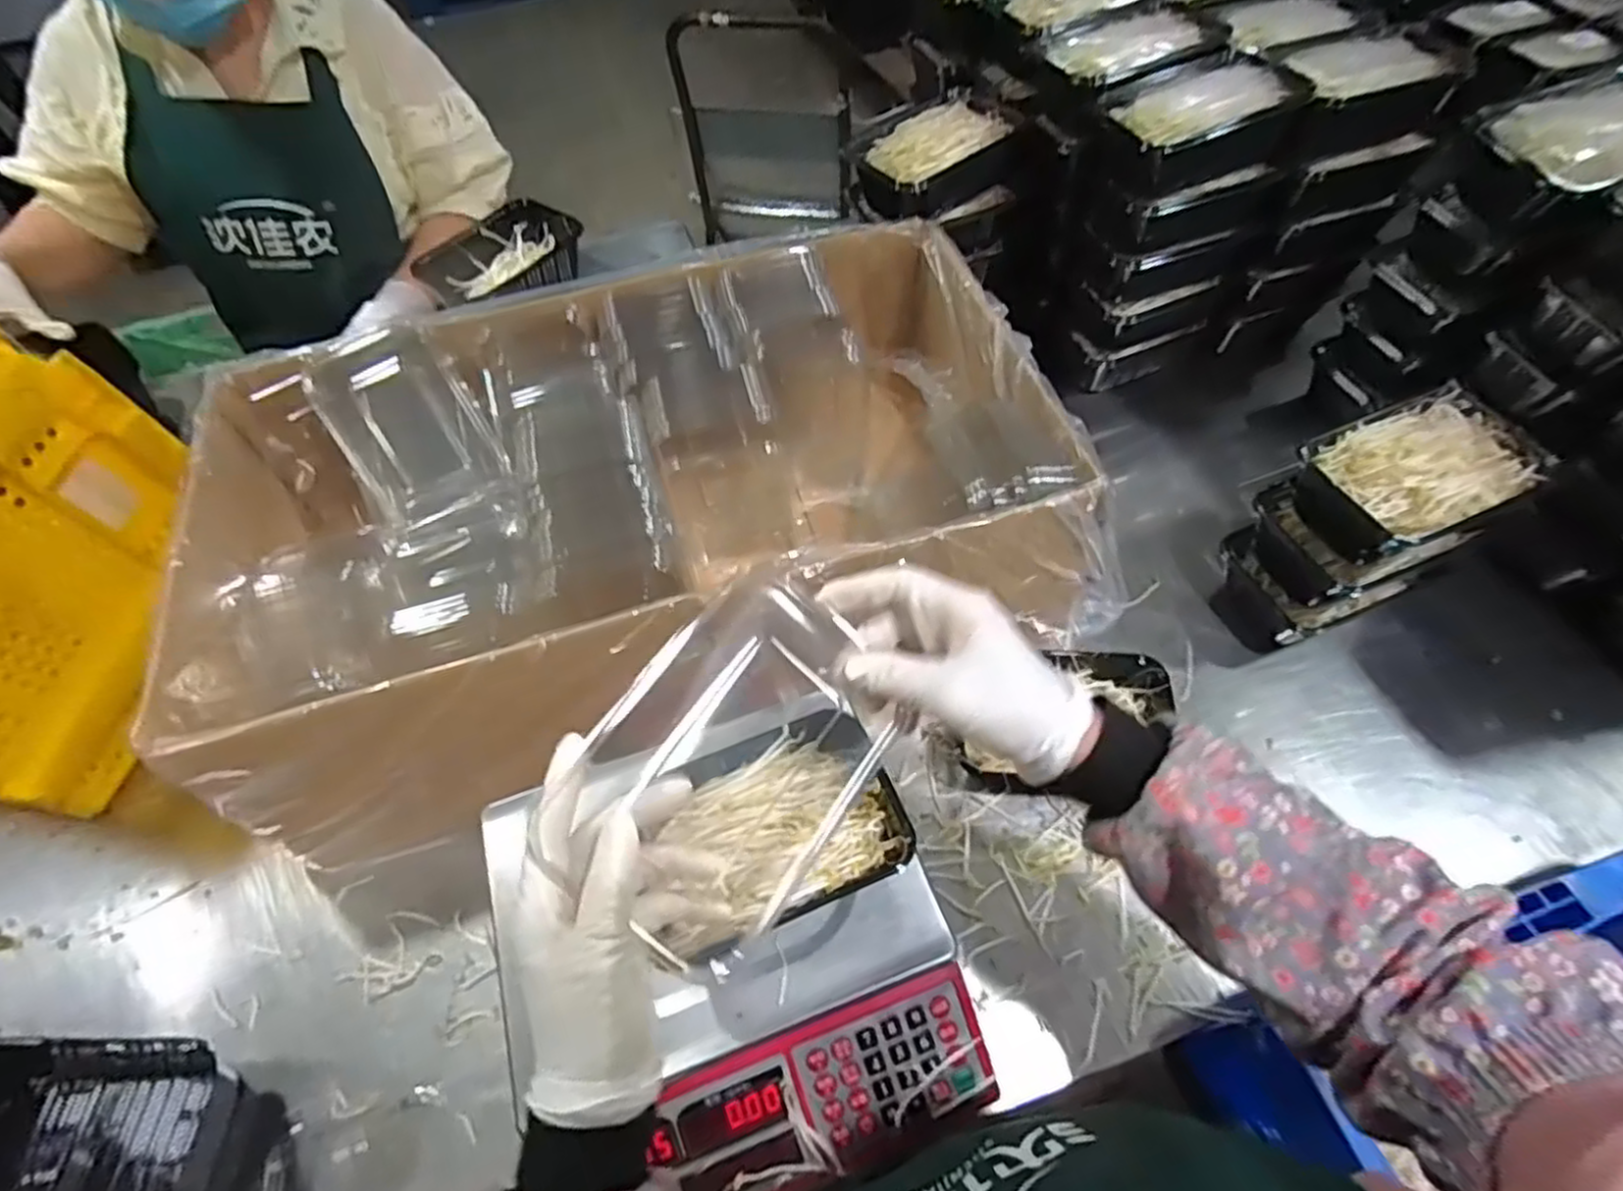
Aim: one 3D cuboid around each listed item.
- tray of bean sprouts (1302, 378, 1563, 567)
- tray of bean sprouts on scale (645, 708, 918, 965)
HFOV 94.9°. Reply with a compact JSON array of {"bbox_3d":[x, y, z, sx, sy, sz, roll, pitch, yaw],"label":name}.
[{"bbox_3d":[0.505,-0.100,0.628,0.174,0.059,0.111,-22,59,-11],"label":"tray of bean sprouts"},{"bbox_3d":[-0.027,0.150,0.489,0.167,0.036,0.117,-22,58,-11],"label":"tray of bean sprouts on scale"}]

